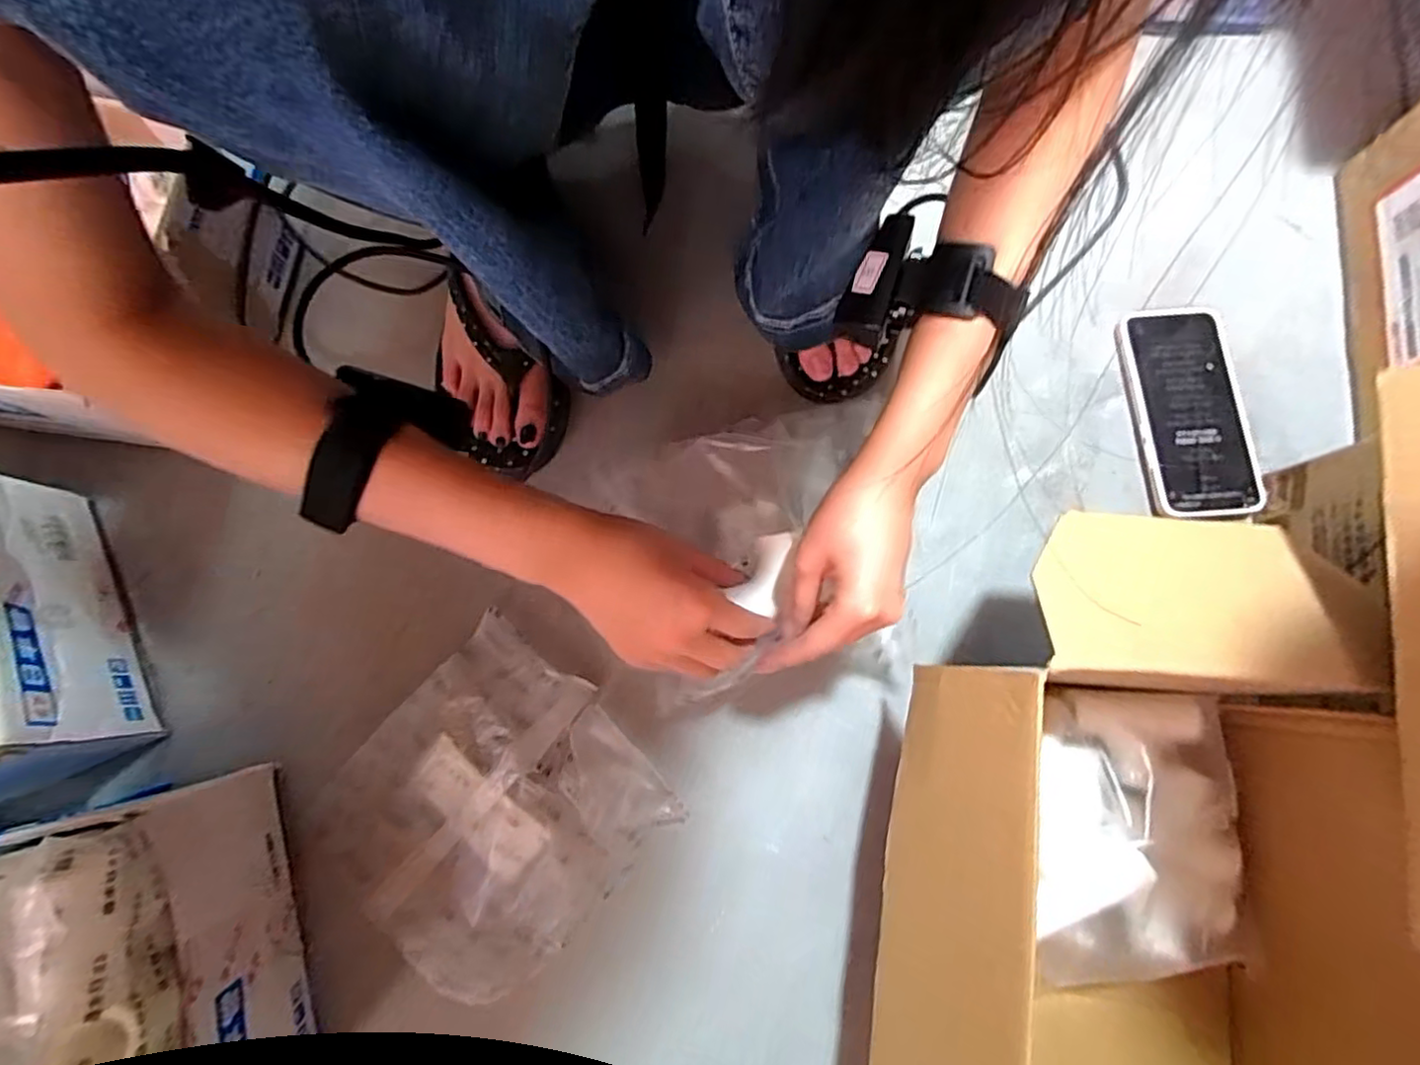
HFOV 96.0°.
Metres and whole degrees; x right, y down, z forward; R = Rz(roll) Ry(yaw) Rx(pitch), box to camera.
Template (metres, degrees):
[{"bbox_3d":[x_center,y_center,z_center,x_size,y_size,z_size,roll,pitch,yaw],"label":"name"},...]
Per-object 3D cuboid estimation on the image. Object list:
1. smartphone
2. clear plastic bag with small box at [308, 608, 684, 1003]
[{"bbox_3d":[0.363,-0.093,0.486,0.076,0.014,0.164,-4,79,1],"label":"smartphone"},{"bbox_3d":[-0.148,0.187,0.430,0.184,0.038,0.190,42,83,9],"label":"clear plastic bag with small box"}]

